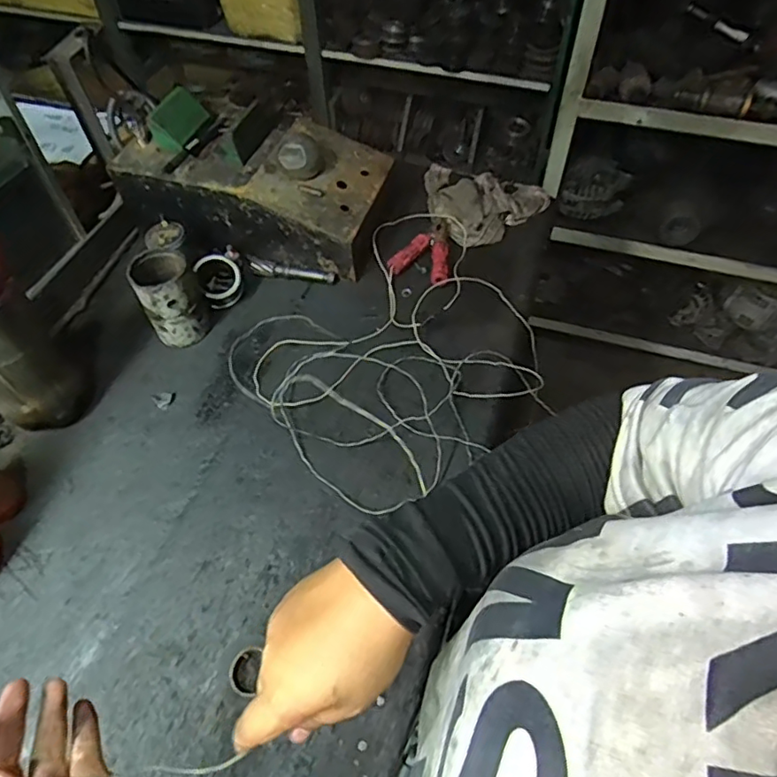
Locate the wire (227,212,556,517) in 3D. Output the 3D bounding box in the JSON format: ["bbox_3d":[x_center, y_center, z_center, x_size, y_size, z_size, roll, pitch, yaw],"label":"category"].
[{"bbox_3d":[0.007,-0.070,0.690,0.367,0.077,0.341,-1,55,1],"label":"wire"}]

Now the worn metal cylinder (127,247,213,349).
[{"bbox_3d":[-0.266,-0.115,0.702,0.074,0.099,0.076,-25,60,-15],"label":"worn metal cylinder"}]

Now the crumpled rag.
[{"bbox_3d":[0.128,-0.284,0.849,0.194,0.039,0.149,24,59,17],"label":"crumpled rag"}]

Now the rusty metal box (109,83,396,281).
[{"bbox_3d":[-0.182,-0.294,0.798,0.346,0.134,0.189,13,58,10],"label":"rusty metal box"}]

